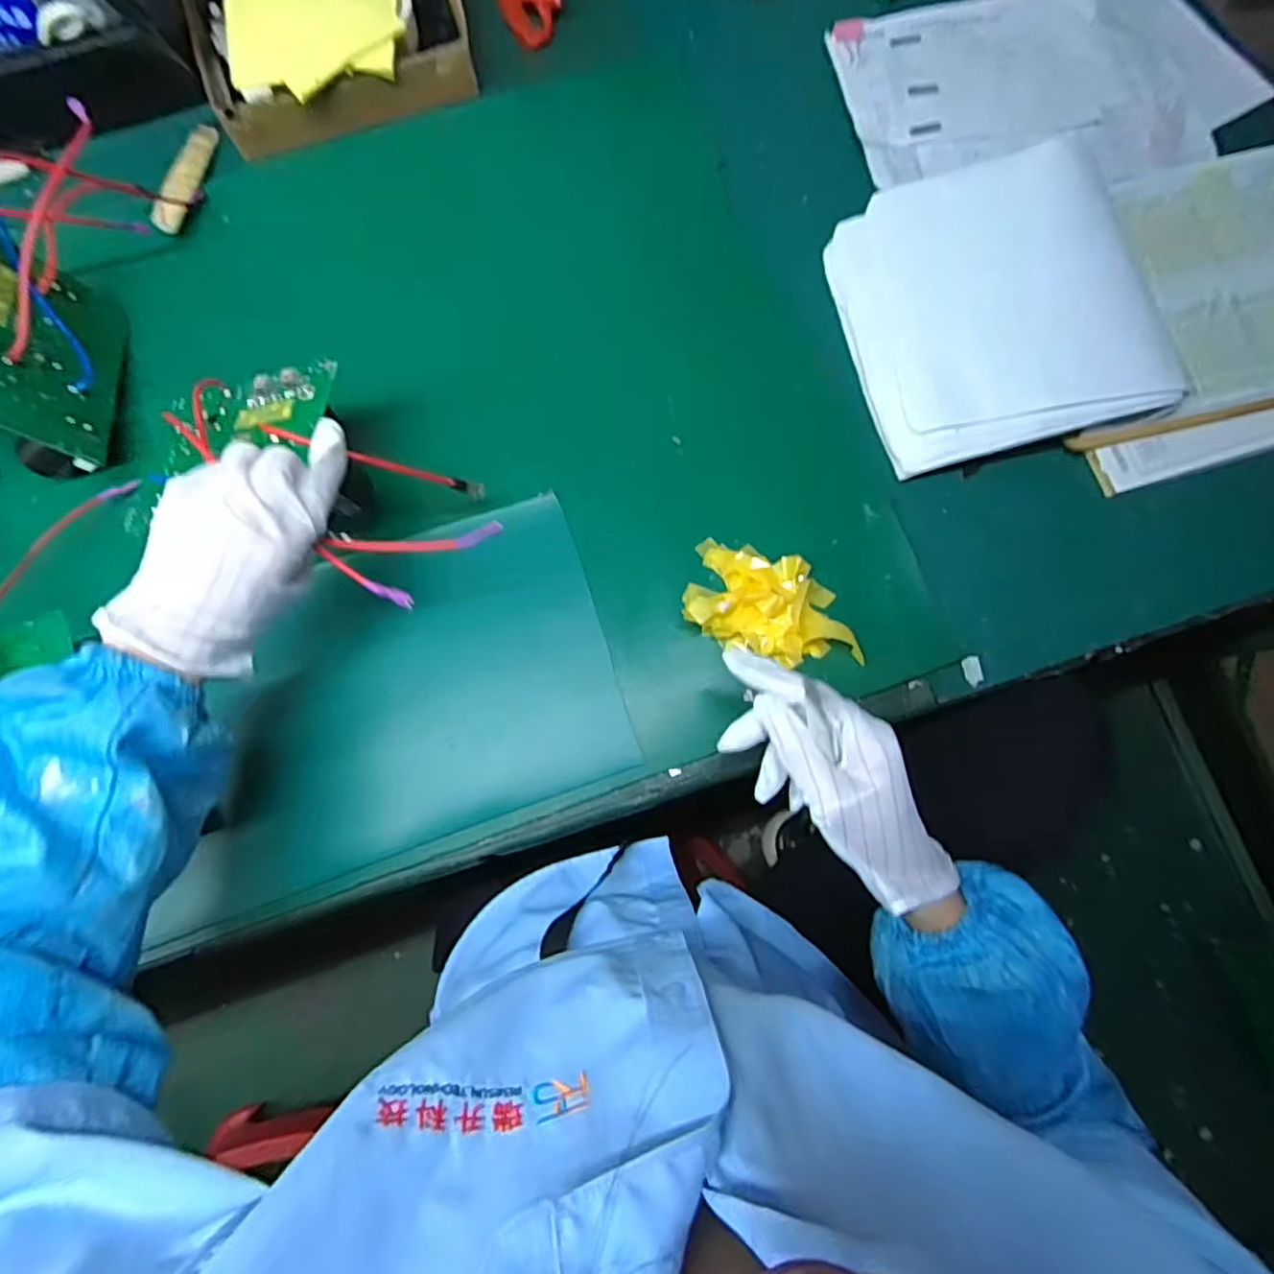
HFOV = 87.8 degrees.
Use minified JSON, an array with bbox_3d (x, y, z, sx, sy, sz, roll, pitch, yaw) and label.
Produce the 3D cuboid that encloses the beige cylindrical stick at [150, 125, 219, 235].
[{"bbox_3d":[-0.379,-0.384,0.553,0.022,0.019,0.112,9,78,1],"label":"beige cylindrical stick"}]

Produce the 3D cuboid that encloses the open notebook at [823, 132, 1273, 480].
[{"bbox_3d":[0.381,-0.276,0.502,0.433,0.068,0.237,-13,78,-4],"label":"open notebook"}]

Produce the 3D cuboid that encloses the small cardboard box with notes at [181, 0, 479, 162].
[{"bbox_3d":[-0.275,-0.555,0.574,0.225,0.058,0.251,-22,79,-5],"label":"small cardboard box with notes"}]

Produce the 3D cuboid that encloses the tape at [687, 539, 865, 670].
[{"bbox_3d":[0.100,-0.022,0.469,0.130,0.033,0.077,18,78,3],"label":"tape"}]

